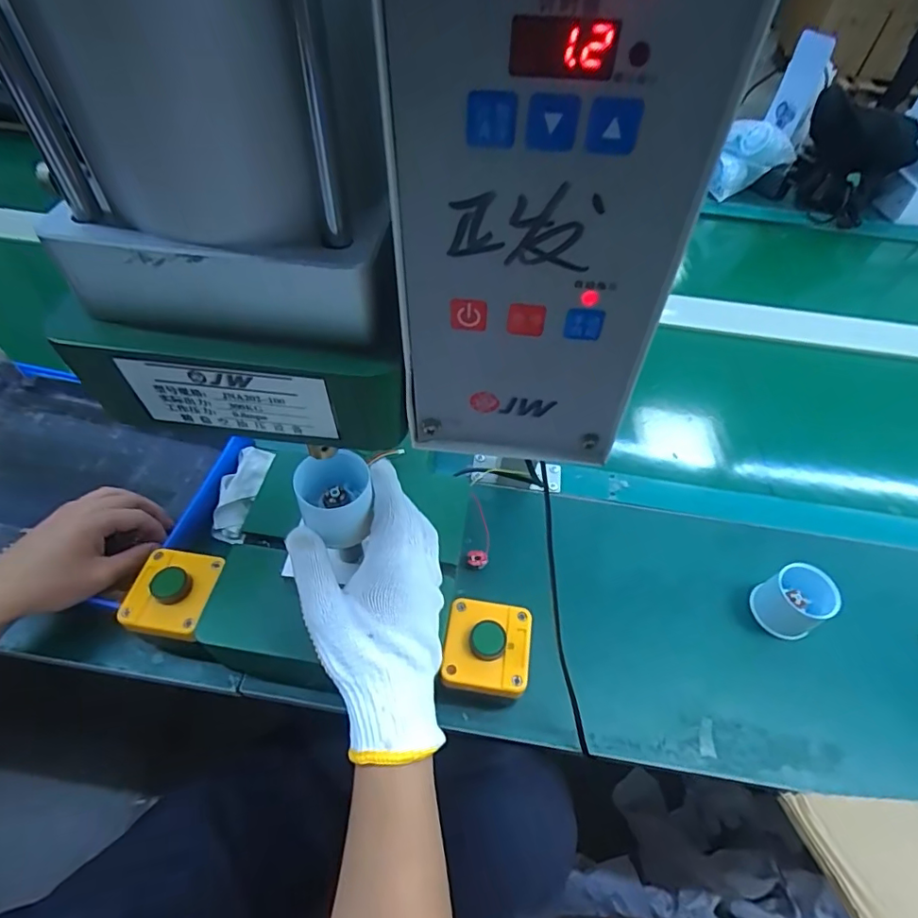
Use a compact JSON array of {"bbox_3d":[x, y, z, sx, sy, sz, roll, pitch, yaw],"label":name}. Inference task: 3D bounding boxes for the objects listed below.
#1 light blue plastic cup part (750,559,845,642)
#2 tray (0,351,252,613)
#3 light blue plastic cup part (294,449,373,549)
[{"bbox_3d":[0.307,0.131,0.483,0.050,0.054,0.052,2,52,-2],"label":"light blue plastic cup part"},{"bbox_3d":[-0.410,0.016,0.534,0.333,0.050,0.220,12,52,6],"label":"tray"},{"bbox_3d":[-0.087,0.030,0.377,0.051,0.049,0.046,-17,55,-16],"label":"light blue plastic cup part"}]

